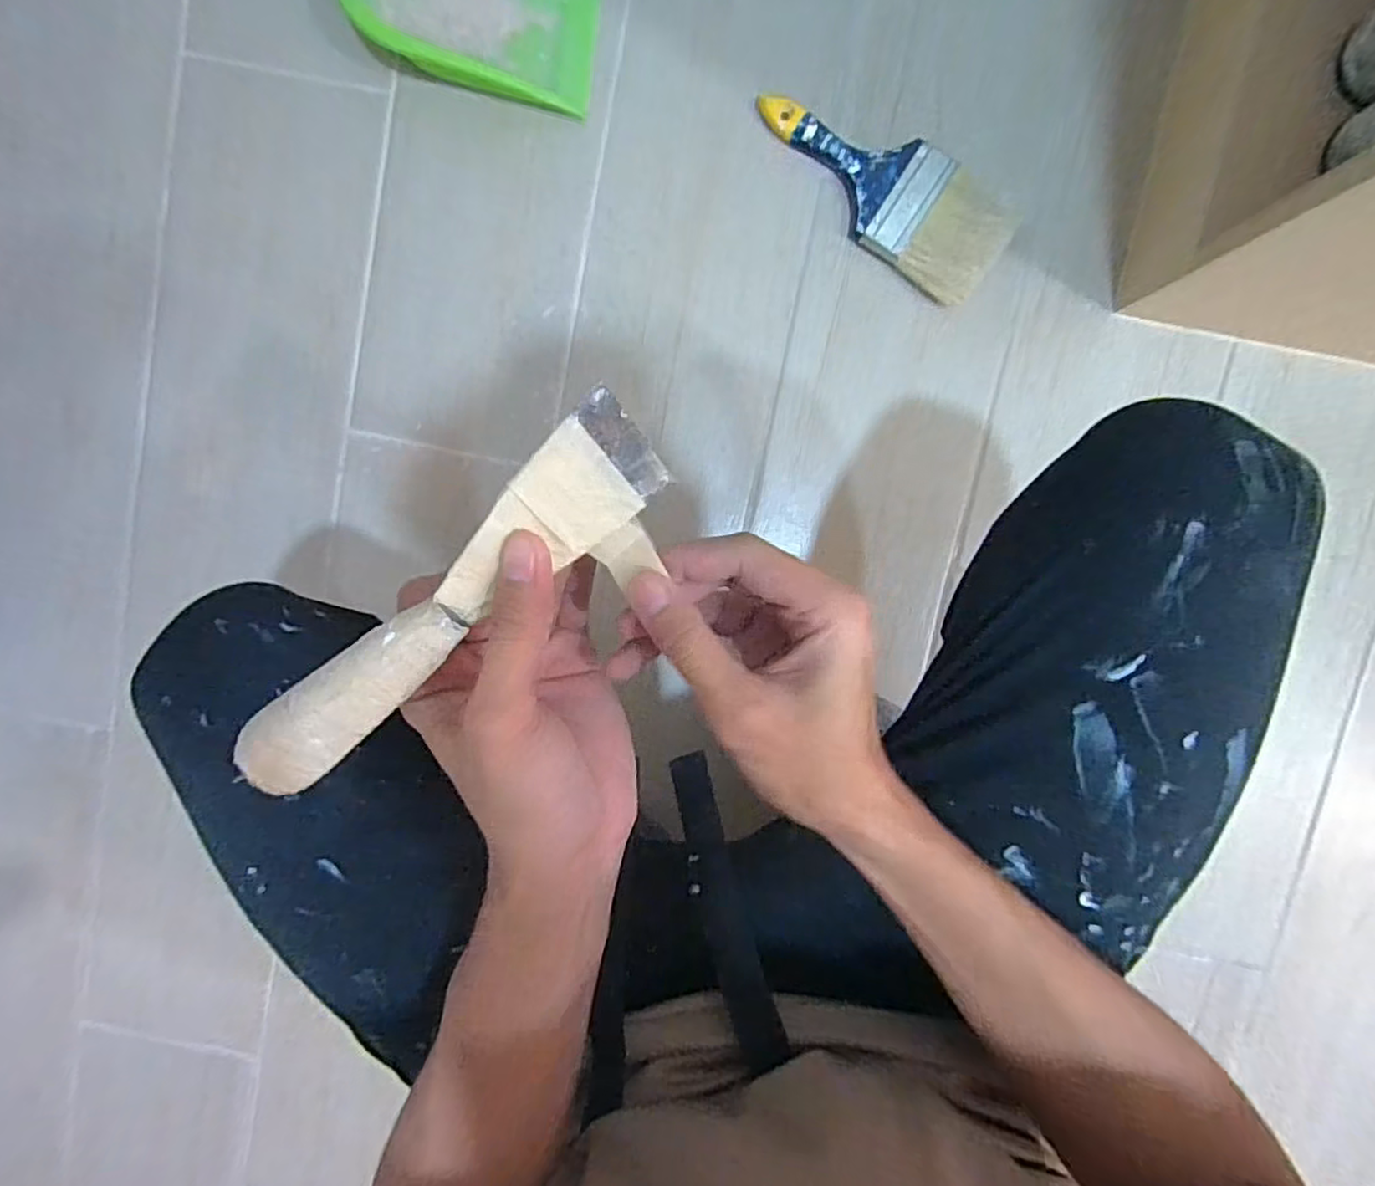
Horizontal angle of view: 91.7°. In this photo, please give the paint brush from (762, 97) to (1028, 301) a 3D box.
[{"bbox_3d":[0.177,-0.372,0.604,0.245,0.031,0.094,40,98,-3],"label":"paint brush"}]

